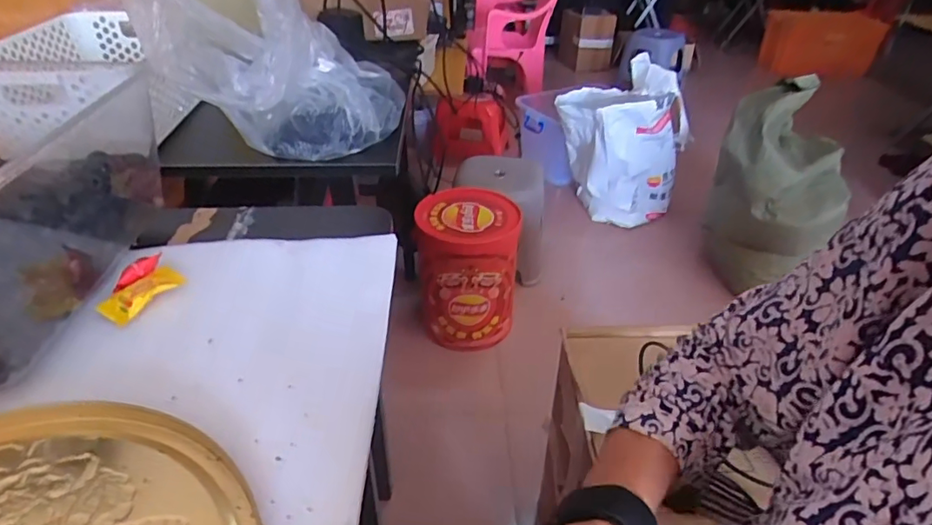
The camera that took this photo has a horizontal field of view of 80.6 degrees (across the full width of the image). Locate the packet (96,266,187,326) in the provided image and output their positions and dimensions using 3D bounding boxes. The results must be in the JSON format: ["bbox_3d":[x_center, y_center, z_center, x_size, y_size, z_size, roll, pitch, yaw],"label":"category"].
[{"bbox_3d":[-0.259,0.024,0.441,0.032,0.013,0.059,24,42,27],"label":"packet"}]

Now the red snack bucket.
[{"bbox_3d":[0.004,0.023,1.403,0.233,0.342,0.223,1,36,-1],"label":"red snack bucket"}]

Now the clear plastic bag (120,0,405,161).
[{"bbox_3d":[-0.215,-0.232,0.639,0.260,0.192,0.198,0,36,-3],"label":"clear plastic bag"}]

